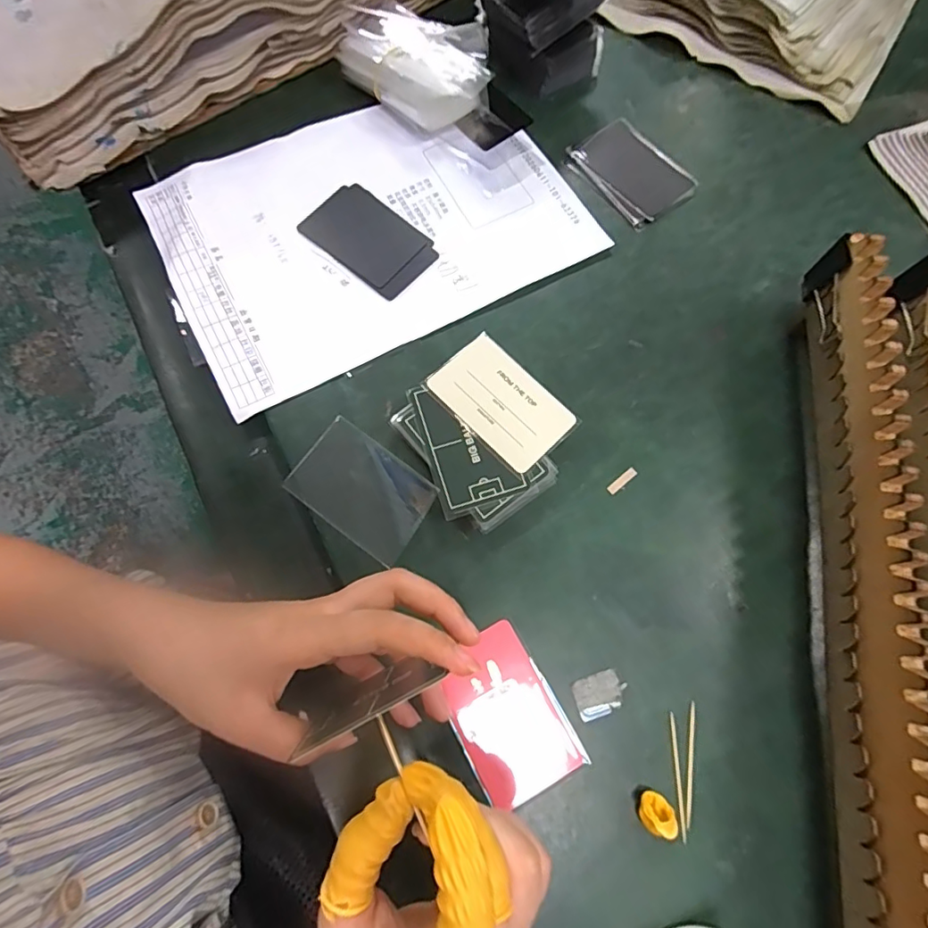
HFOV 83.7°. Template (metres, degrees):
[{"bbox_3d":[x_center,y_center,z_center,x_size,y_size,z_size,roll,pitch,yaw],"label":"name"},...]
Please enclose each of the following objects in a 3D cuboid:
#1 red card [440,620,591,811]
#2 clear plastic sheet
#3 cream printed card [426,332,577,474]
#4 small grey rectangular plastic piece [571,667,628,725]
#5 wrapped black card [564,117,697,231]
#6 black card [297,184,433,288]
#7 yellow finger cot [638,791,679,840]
[{"bbox_3d":[0.023,0.139,0.289,0.057,0.004,0.084,-26,76,-10],"label":"red card"},{"bbox_3d":[-0.063,0.016,0.322,0.084,0.004,0.056,35,79,9],"label":"clear plastic sheet"},{"bbox_3d":[0.024,-0.039,0.326,0.084,0.004,0.054,44,73,8],"label":"cream printed card"},{"bbox_3d":[0.077,0.131,0.293,0.029,0.004,0.022,-19,74,-6],"label":"small grey rectangular plastic piece"},{"bbox_3d":[0.130,-0.230,0.404,0.064,0.008,0.091,-36,76,-10],"label":"wrapped black card"},{"bbox_3d":[-0.072,-0.171,0.382,0.087,0.004,0.059,38,76,11],"label":"black card"},{"bbox_3d":[0.101,0.183,0.270,0.020,0.016,0.017,27,75,8],"label":"yellow finger cot"}]

